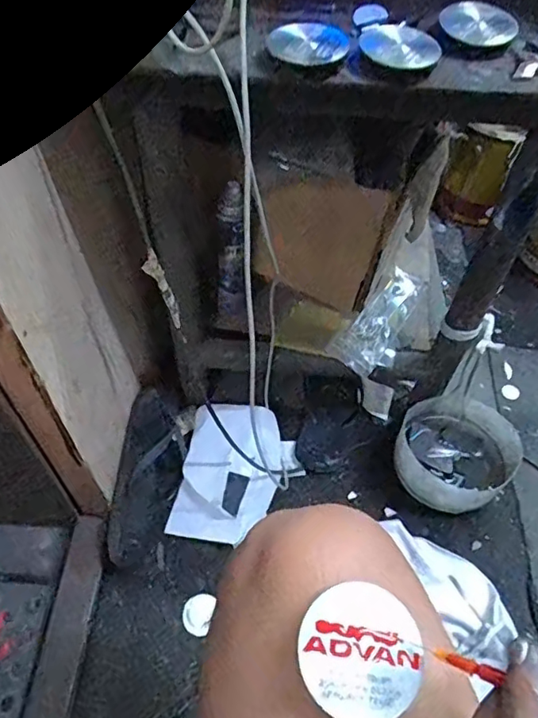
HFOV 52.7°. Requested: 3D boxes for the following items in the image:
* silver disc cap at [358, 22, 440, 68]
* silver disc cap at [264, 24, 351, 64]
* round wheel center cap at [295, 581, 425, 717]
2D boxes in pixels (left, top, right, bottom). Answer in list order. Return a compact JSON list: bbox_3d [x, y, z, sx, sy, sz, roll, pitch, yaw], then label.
[{"bbox_3d":[0.092,-0.221,0.378,0.055,0.010,0.054,0,53,0],"label":"silver disc cap"},{"bbox_3d":[0.031,-0.220,0.375,0.049,0.010,0.051,30,57,18],"label":"silver disc cap"},{"bbox_3d":[0.042,0.133,0.249,0.056,0.007,0.054,1,53,-2],"label":"round wheel center cap"}]

